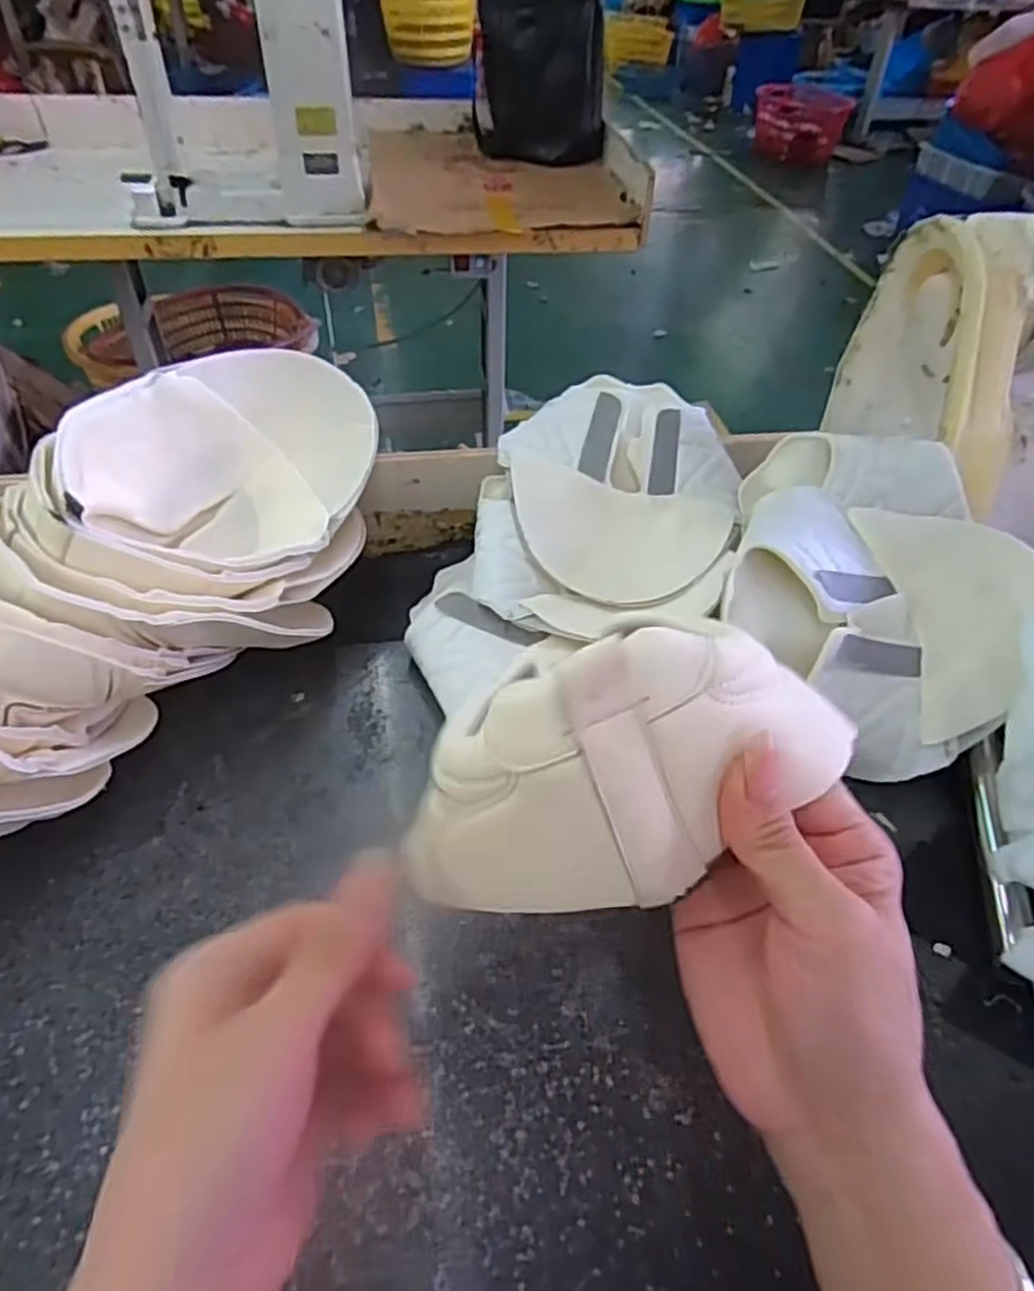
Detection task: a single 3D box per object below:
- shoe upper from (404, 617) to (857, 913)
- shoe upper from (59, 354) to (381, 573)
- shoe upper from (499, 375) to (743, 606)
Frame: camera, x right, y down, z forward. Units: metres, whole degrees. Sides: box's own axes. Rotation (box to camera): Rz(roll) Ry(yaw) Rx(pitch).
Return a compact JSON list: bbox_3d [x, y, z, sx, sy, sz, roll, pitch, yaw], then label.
[{"bbox_3d":[0.041,0.038,0.234,0.140,0.087,0.049,-10,47,-12],"label":"shoe upper"},{"bbox_3d":[-0.190,-0.116,0.516,0.138,0.091,0.207,16,47,13],"label":"shoe upper"},{"bbox_3d":[0.073,-0.121,0.566,0.175,0.059,0.196,18,47,14],"label":"shoe upper"}]

